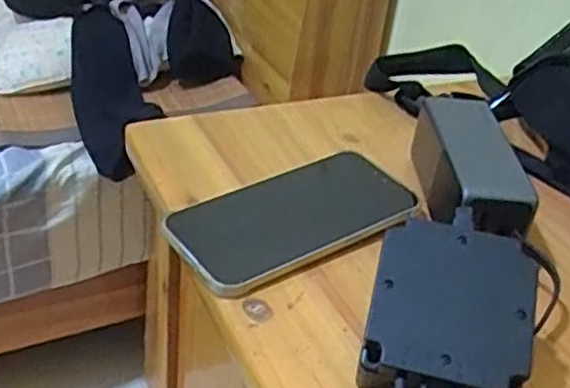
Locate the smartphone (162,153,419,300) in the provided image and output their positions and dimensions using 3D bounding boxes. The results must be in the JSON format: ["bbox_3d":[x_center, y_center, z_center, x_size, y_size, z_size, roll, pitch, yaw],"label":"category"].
[{"bbox_3d":[0.009,0.011,0.463,0.162,0.008,0.079,-19,42,-32],"label":"smartphone"}]

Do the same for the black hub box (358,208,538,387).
[{"bbox_3d":[0.079,0.062,0.352,0.073,0.046,0.088,12,61,7],"label":"black hub box"}]

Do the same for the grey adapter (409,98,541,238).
[{"bbox_3d":[0.121,-0.010,0.478,0.055,0.059,0.138,5,34,-4],"label":"grey adapter"}]

